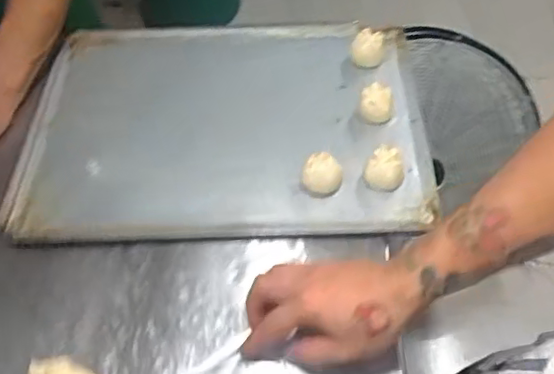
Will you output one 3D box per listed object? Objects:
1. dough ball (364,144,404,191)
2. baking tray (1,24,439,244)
[{"bbox_3d":[0.116,-0.020,0.659,0.040,0.031,0.040,-1,52,2],"label":"dough ball"},{"bbox_3d":[-0.066,-0.088,0.722,0.454,0.032,0.335,-3,52,1],"label":"baking tray"}]

